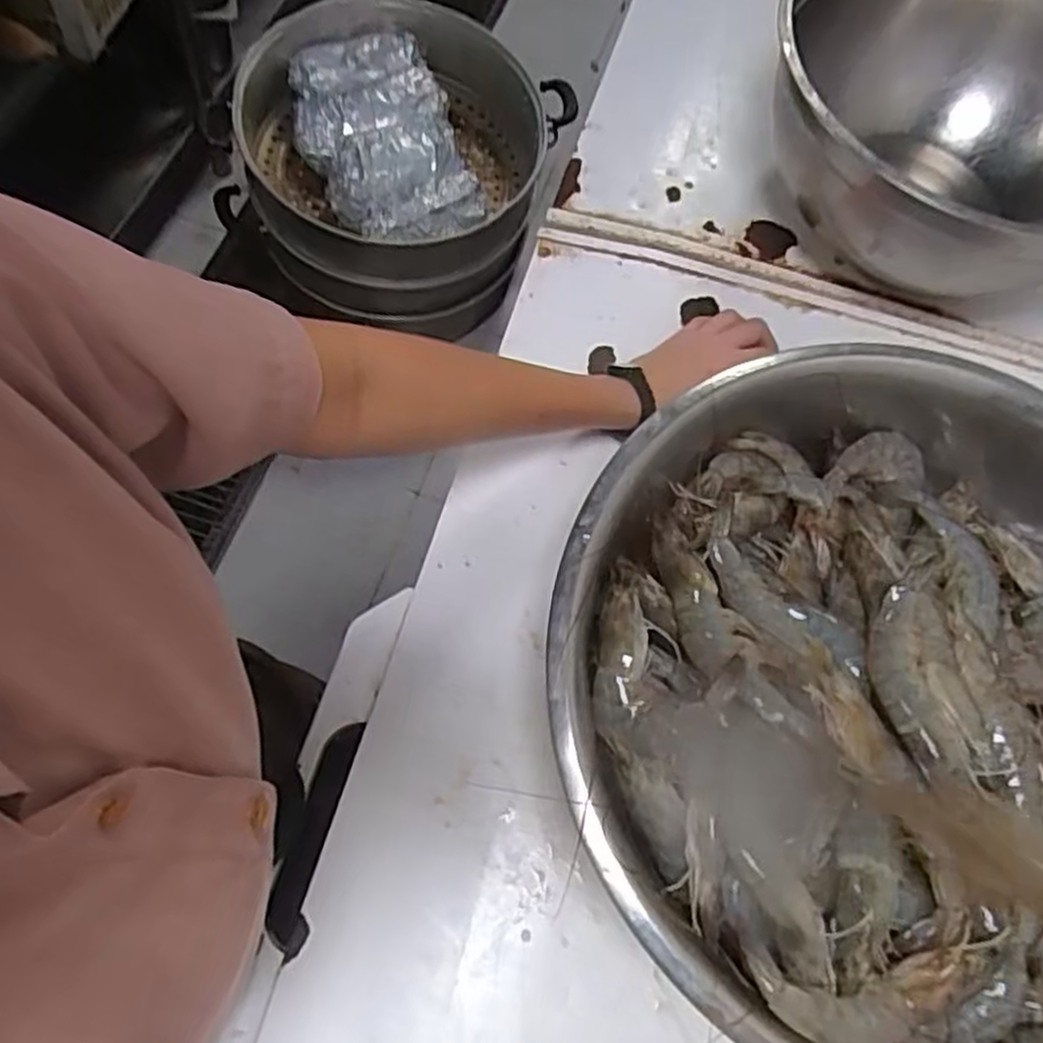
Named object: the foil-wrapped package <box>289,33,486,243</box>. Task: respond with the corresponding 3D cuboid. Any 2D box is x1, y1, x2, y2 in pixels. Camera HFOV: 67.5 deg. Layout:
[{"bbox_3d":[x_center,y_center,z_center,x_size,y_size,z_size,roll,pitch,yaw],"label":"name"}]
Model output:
[{"bbox_3d":[-0.239,-0.680,1.391,0.281,0.084,0.505,-23,74,-16],"label":"foil-wrapped package"}]

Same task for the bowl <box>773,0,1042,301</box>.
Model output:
[{"bbox_3d":[0.345,-0.310,0.618,0.310,0.134,0.327,3,69,-7],"label":"bowl"}]

